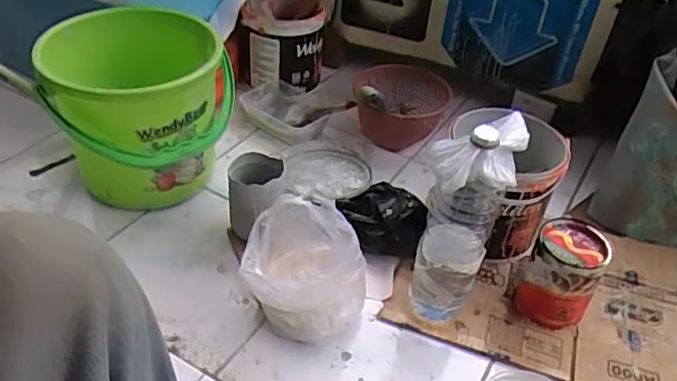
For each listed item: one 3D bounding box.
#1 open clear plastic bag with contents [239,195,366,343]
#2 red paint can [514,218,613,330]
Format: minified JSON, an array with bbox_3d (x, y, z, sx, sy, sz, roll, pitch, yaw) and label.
[{"bbox_3d":[-0.042,0.112,0.809,0.157,0.151,0.145,7,40,2],"label":"open clear plastic bag with contents"},{"bbox_3d":[0.320,0.118,0.862,0.102,0.119,0.111,25,44,21],"label":"red paint can"}]

